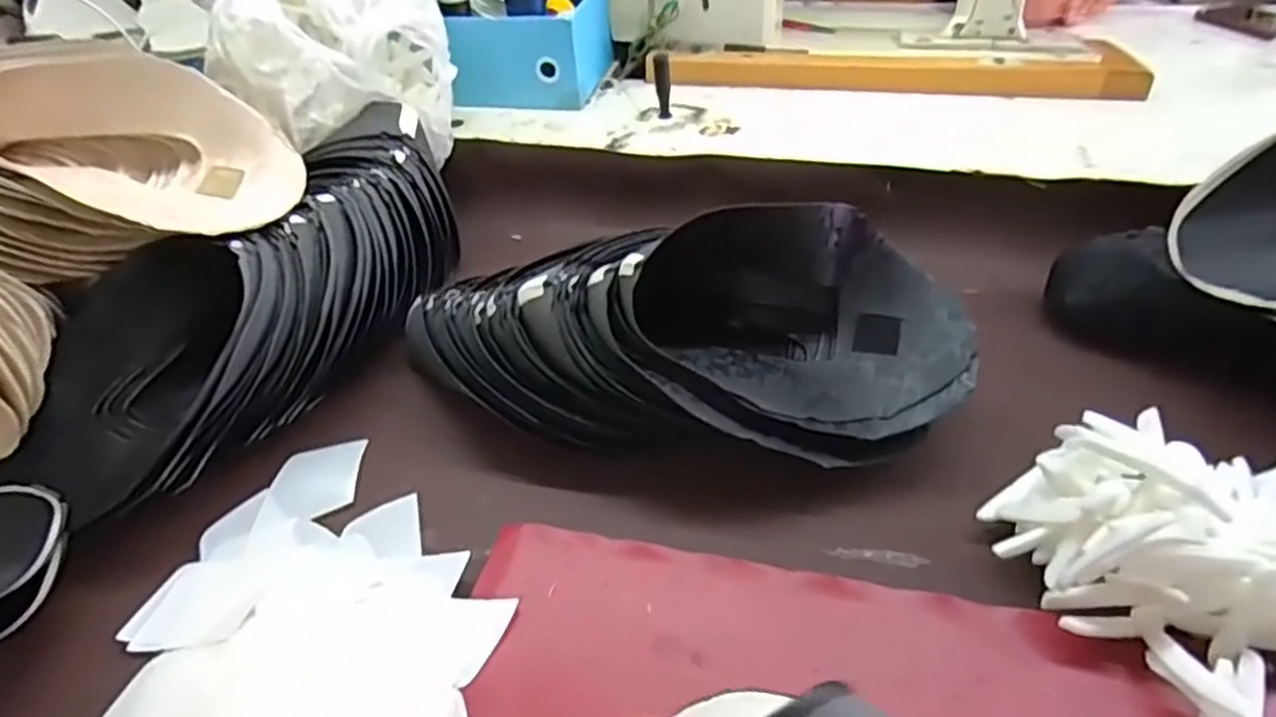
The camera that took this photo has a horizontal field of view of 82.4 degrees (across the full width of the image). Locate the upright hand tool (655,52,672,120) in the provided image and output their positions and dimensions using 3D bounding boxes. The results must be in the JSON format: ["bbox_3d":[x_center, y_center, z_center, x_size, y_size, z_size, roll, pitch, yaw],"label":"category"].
[{"bbox_3d":[0.027,-0.291,0.779,0.016,0.072,0.020,-2,40,2],"label":"upright hand tool"}]

